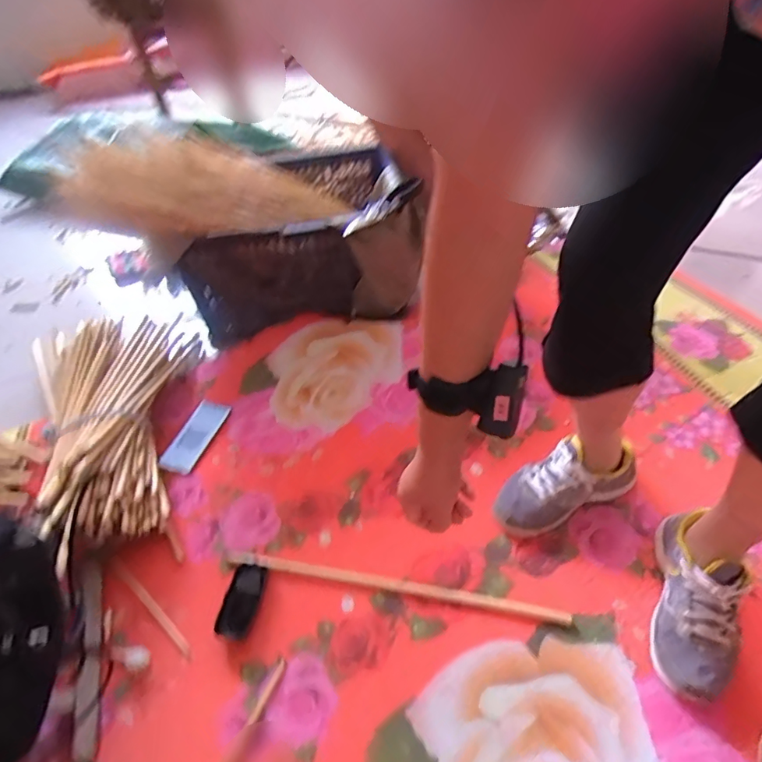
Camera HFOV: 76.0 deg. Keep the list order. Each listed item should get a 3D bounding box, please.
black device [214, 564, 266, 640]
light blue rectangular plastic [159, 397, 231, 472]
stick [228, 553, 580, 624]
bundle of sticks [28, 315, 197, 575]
[{"bbox_3d":[-0.204,0.323,0.718,0.049,0.014,0.101,7,50,11],"label":"black device"},{"bbox_3d":[-0.350,0.101,0.925,0.058,0.018,0.159,27,48,-5],"label":"light blue rectangular plastic"},{"bbox_3d":[0.015,0.302,0.725,0.501,0.016,0.020,6,50,10],"label":"stick"},{"bbox_3d":[-0.486,0.064,0.864,0.225,0.130,0.540,-11,49,-5],"label":"bundle of sticks"}]

